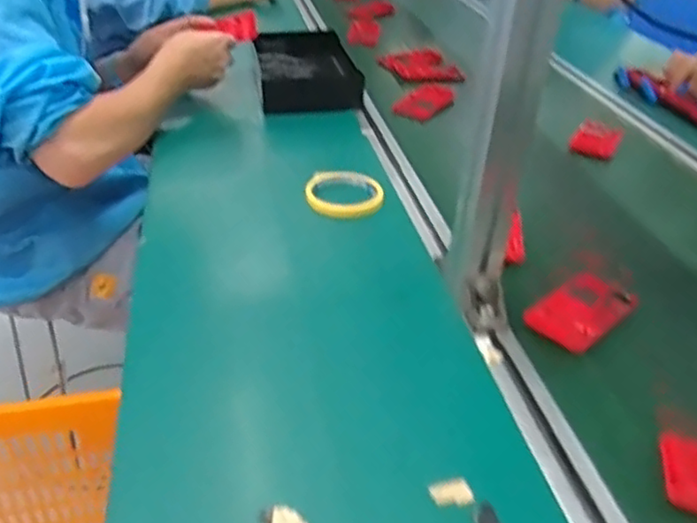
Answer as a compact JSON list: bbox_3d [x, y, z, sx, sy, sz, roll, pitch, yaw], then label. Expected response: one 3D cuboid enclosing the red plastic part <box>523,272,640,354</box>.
[{"bbox_3d":[0.222,0.045,0.620,0.106,0.012,0.064,-24,43,-35],"label":"red plastic part"}]

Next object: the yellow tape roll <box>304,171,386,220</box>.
[{"bbox_3d":[-0.005,-0.082,0.793,0.094,0.020,0.096,3,34,-2],"label":"yellow tape roll"}]

